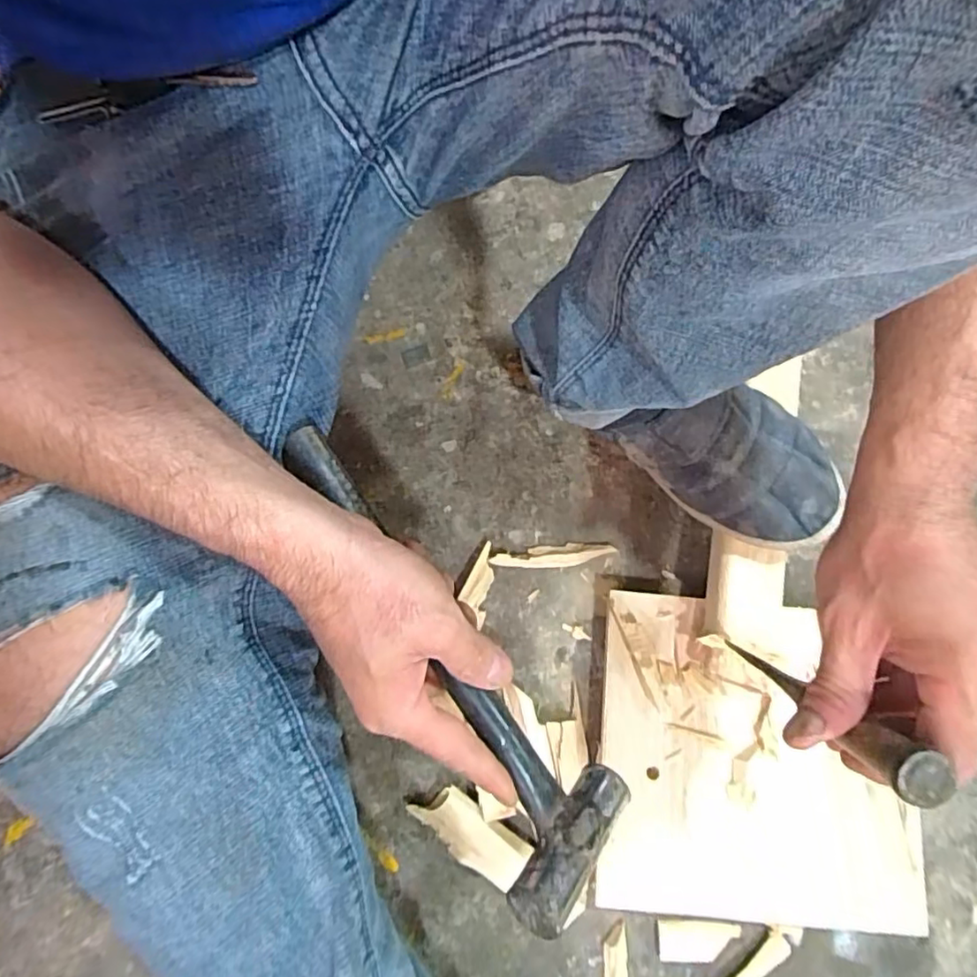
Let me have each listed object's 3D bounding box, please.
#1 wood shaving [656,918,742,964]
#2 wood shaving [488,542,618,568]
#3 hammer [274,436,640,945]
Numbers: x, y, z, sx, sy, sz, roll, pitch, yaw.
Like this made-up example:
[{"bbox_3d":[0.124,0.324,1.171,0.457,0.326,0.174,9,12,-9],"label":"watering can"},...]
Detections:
[{"bbox_3d":[0.153,0.331,0.453,0.058,0.004,0.031,4,88,0],"label":"wood shaving"},{"bbox_3d":[0.053,0.056,0.518,0.102,0.008,0.019,-5,77,-2],"label":"wood shaving"},{"bbox_3d":[-0.038,0.089,0.341,0.085,0.041,0.276,-33,88,-40],"label":"hammer"}]

